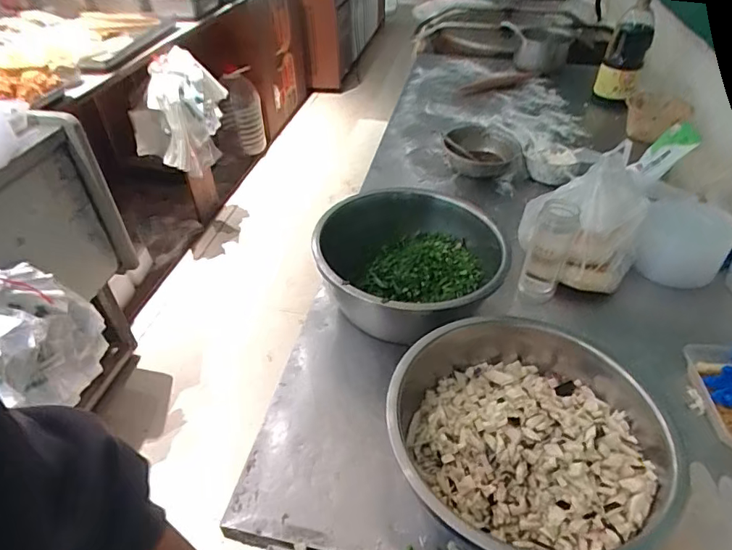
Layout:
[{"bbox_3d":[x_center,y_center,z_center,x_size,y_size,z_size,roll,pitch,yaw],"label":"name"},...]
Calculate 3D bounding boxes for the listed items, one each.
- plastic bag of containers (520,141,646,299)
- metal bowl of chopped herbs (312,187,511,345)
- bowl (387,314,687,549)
[{"bbox_3d":[0.396,-0.085,0.880,0.205,0.217,0.193,7,42,11],"label":"plastic bag of containers"},{"bbox_3d":[0.080,-0.009,0.822,0.284,0.145,0.294,-1,41,1],"label":"metal bowl of chopped herbs"},{"bbox_3d":[0.208,0.189,0.601,0.276,0.125,0.304,-25,46,-24],"label":"bowl"}]

